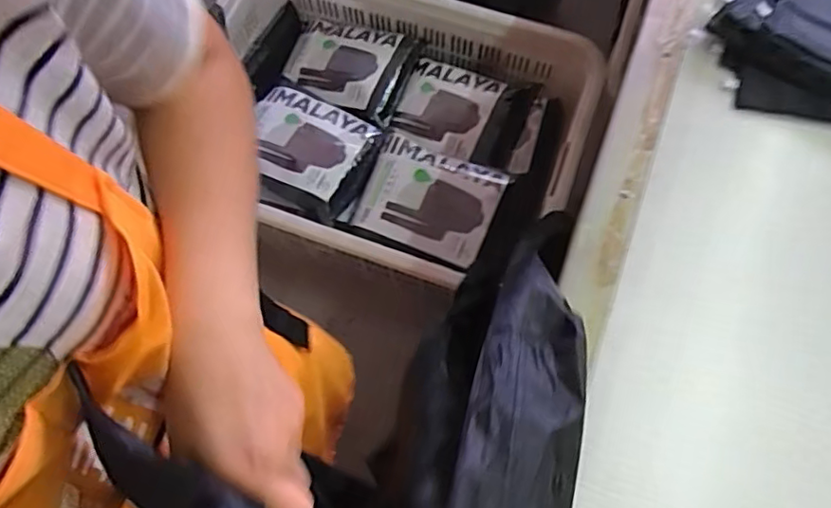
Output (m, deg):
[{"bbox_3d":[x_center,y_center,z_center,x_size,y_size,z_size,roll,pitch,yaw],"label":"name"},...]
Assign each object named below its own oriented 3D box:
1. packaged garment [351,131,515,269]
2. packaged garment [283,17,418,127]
[{"bbox_3d":[0.021,-0.104,1.119,0.262,0.044,0.220,23,71,10],"label":"packaged garment"},{"bbox_3d":[-0.164,-0.410,1.280,0.286,0.058,0.229,17,70,8],"label":"packaged garment"}]

